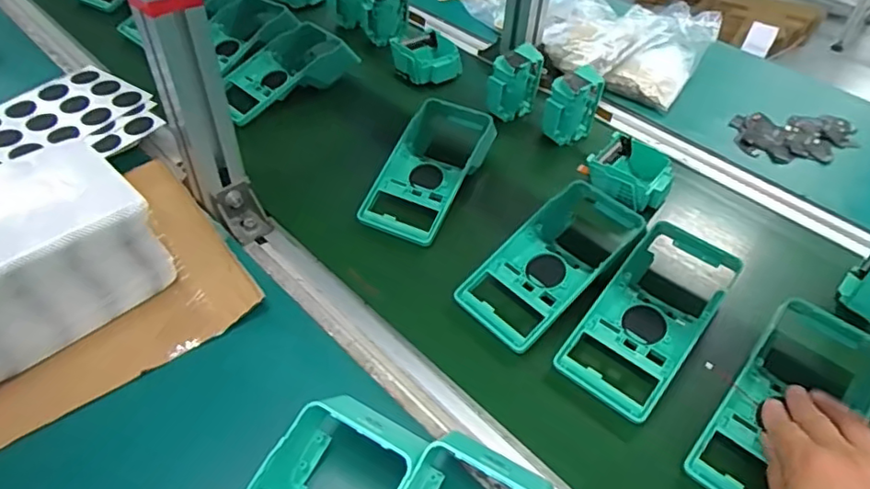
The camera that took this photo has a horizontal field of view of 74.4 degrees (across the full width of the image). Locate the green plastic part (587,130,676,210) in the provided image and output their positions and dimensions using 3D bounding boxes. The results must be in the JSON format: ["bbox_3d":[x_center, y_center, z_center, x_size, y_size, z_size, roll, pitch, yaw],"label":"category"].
[{"bbox_3d":[0.209,-0.073,0.613,0.085,0.037,0.091,34,53,26],"label":"green plastic part"}]

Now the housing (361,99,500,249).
[{"bbox_3d":[-0.004,-0.083,0.593,0.088,0.046,0.188,21,48,16],"label":"housing"}]

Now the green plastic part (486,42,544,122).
[{"bbox_3d":[0.094,-0.192,0.695,0.040,0.077,0.077,32,52,25],"label":"green plastic part"}]

